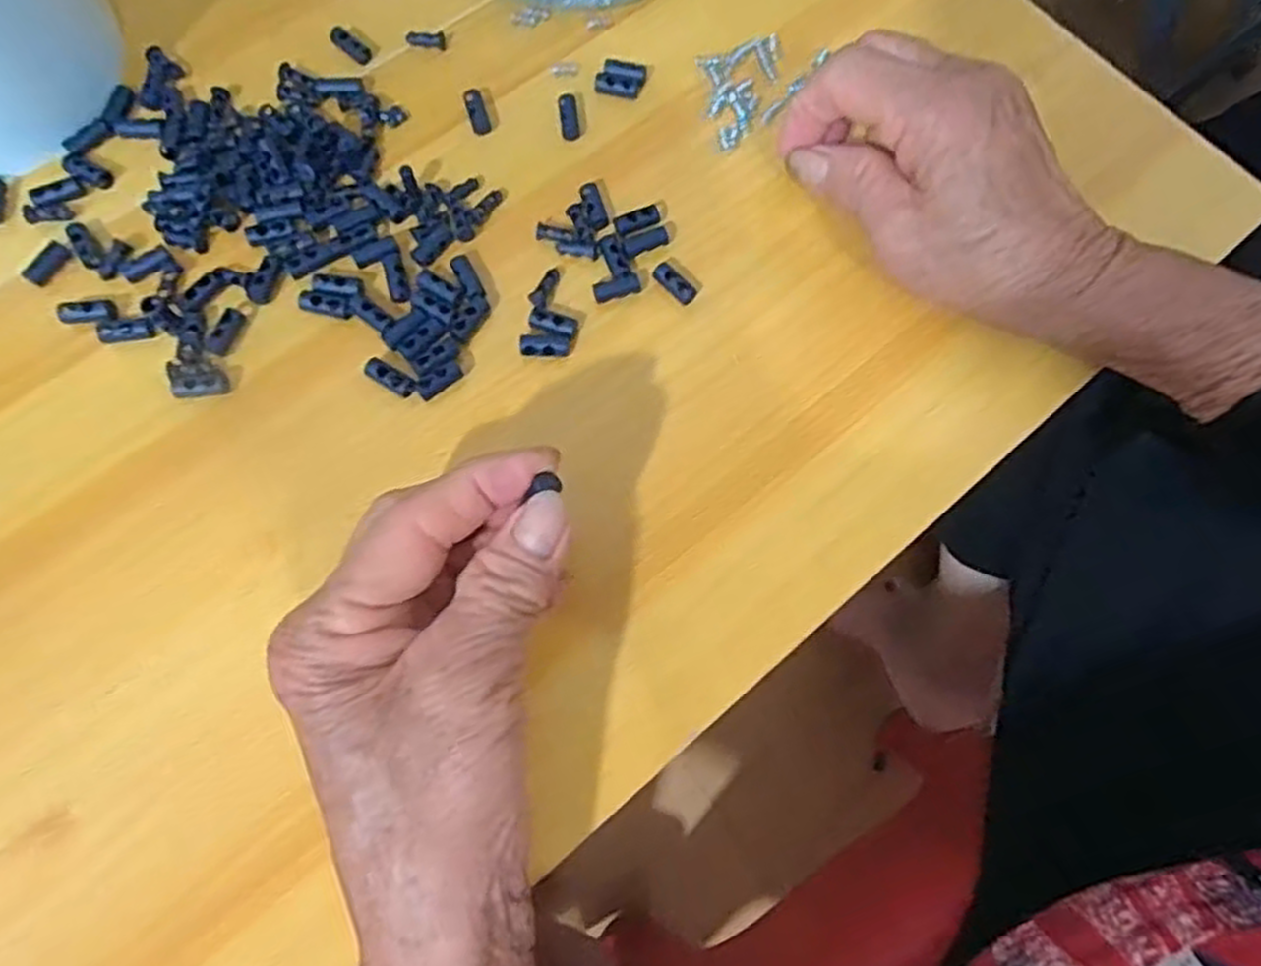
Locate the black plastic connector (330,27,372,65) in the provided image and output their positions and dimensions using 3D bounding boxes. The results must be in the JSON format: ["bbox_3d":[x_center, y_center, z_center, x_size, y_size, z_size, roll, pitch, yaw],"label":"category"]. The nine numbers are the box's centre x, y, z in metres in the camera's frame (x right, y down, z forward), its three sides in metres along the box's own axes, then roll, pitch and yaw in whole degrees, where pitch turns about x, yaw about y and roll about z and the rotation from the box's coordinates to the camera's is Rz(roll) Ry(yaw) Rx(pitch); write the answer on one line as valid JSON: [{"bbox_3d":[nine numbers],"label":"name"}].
[{"bbox_3d":[-0.120,-0.188,0.332,0.021,0.005,0.008,37,75,9],"label":"black plastic connector"}]

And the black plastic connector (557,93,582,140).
[{"bbox_3d":[-0.026,-0.154,0.323,0.008,0.004,0.023,-9,73,-4],"label":"black plastic connector"}]

